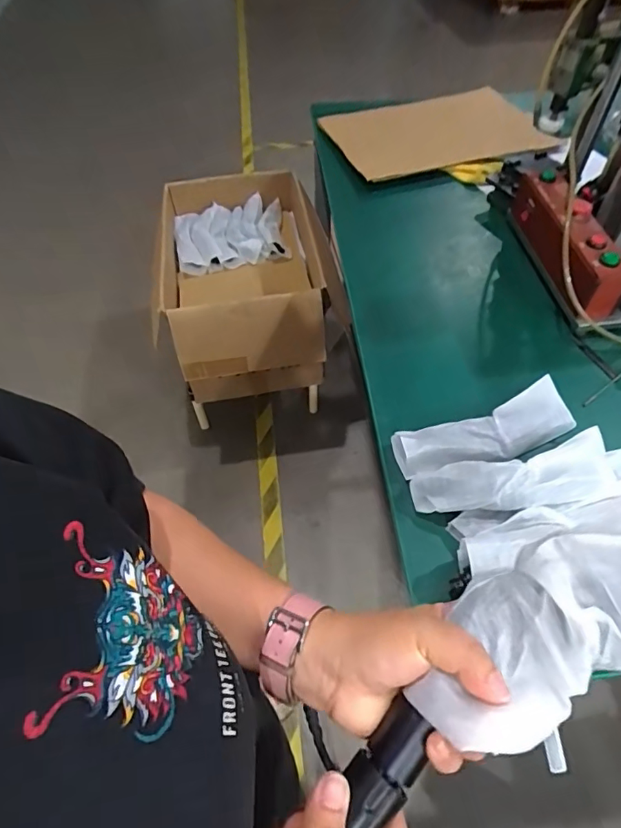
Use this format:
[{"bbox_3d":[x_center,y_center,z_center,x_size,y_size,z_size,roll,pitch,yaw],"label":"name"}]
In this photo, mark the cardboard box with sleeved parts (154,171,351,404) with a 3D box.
[{"bbox_3d":[-0.196,-0.402,1.497,0.503,0.326,0.717,-10,55,-7],"label":"cardboard box with sleeved parts"}]

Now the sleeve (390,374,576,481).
[{"bbox_3d":[0.254,0.026,0.718,0.270,0.034,0.087,-16,56,-11],"label":"sleeve"}]

